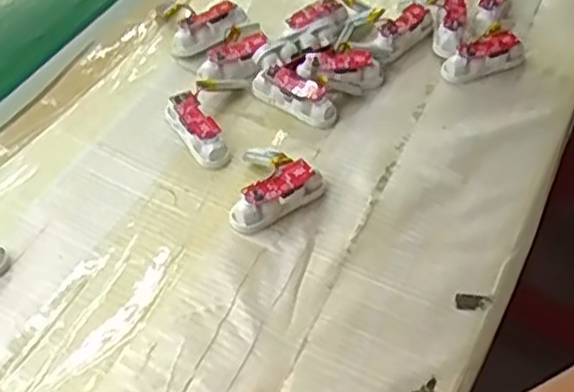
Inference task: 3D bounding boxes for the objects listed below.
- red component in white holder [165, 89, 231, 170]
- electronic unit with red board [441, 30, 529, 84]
[{"bbox_3d":[-0.057,-0.044,0.473,0.019,0.021,0.058,-25,53,-22],"label":"red component in white holder"},{"bbox_3d":[0.139,-0.098,0.519,0.063,0.022,0.020,-16,51,-15],"label":"electronic unit with red board"}]

